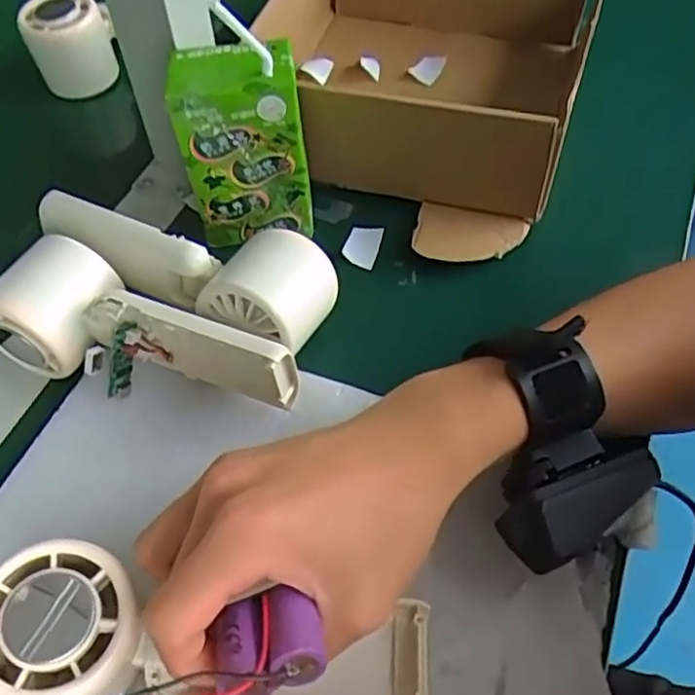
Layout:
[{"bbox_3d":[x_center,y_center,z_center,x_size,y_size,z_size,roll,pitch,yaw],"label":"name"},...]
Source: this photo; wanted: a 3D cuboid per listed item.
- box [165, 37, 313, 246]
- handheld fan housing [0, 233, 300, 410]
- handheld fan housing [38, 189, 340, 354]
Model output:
[{"bbox_3d":[-0.056,-0.110,0.389,0.065,0.106,0.041,-4,55,-1],"label":"box"},{"bbox_3d":[-0.102,0.001,0.340,0.153,0.052,0.057,24,59,17],"label":"handheld fan housing"},{"bbox_3d":[-0.090,-0.042,0.368,0.161,0.052,0.053,18,57,13],"label":"handheld fan housing"}]

